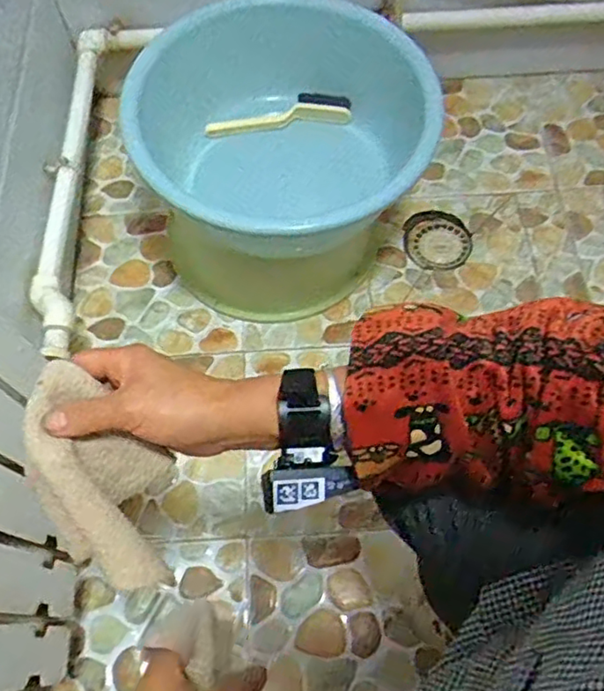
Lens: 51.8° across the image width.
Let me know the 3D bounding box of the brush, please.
[{"bbox_3d":[-0.039,-0.378,1.021,0.235,0.035,0.058,-6,65,-2],"label":"brush"}]

